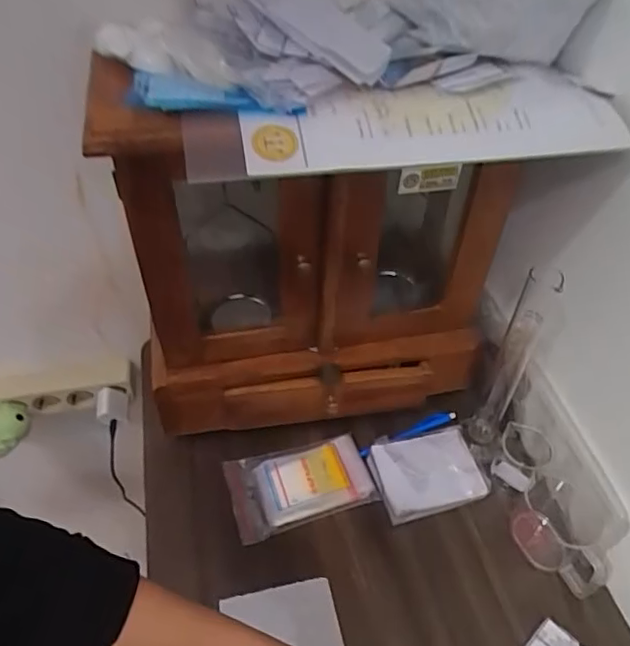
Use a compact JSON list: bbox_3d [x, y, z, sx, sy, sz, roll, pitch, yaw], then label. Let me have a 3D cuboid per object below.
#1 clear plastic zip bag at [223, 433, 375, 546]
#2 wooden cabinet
[{"bbox_3d":[-0.017,0.182,0.640,0.155,0.013,0.095,-12,47,-14],"label":"clear plastic zip bag"},{"bbox_3d":[-0.001,-0.083,0.609,0.366,0.373,0.216,-7,45,-8],"label":"wooden cabinet"}]

